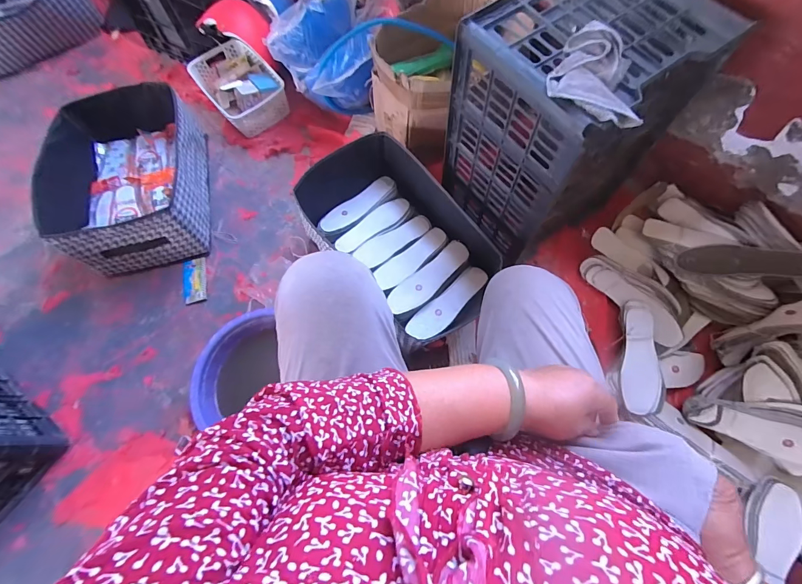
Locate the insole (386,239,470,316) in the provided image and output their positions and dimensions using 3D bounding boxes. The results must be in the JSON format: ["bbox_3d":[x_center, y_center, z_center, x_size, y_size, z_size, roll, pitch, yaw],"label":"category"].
[{"bbox_3d":[0.062,-0.036,0.830,0.234,0.036,0.077,-40,72,-12],"label":"insole"}]

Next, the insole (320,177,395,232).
[{"bbox_3d":[-0.107,-0.223,0.939,0.218,0.022,0.058,-42,73,-13],"label":"insole"}]

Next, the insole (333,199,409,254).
[{"bbox_3d":[-0.068,-0.170,0.919,0.214,0.029,0.065,-42,73,-13],"label":"insole"}]

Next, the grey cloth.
[{"bbox_3d":[0.259,-0.291,0.488,0.116,0.045,0.138,9,69,6],"label":"grey cloth"}]

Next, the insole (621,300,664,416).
[{"bbox_3d":[0.518,0.136,0.786,0.078,0.012,0.244,11,70,7],"label":"insole"}]

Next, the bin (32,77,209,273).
[{"bbox_3d":[-0.679,-0.308,0.941,0.322,0.227,0.462,-11,69,-1],"label":"bin"}]

